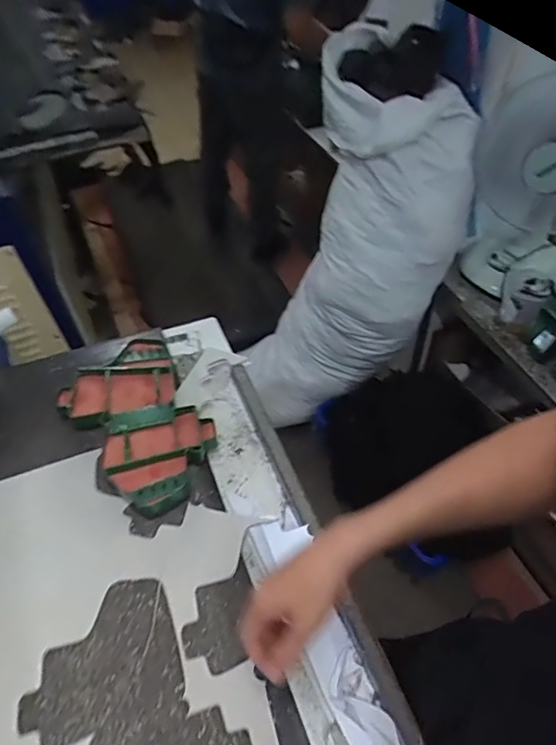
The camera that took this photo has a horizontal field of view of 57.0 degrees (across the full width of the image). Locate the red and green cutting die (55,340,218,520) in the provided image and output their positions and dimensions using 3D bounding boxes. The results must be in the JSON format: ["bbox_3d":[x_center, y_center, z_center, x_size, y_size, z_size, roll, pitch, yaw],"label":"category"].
[{"bbox_3d":[-0.217,0.076,0.799,0.182,0.038,0.301,-25,54,-18],"label":"red and green cutting die"}]

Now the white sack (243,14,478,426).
[{"bbox_3d":[0.222,-0.296,1.497,0.463,1.089,0.372,37,34,28],"label":"white sack"}]

